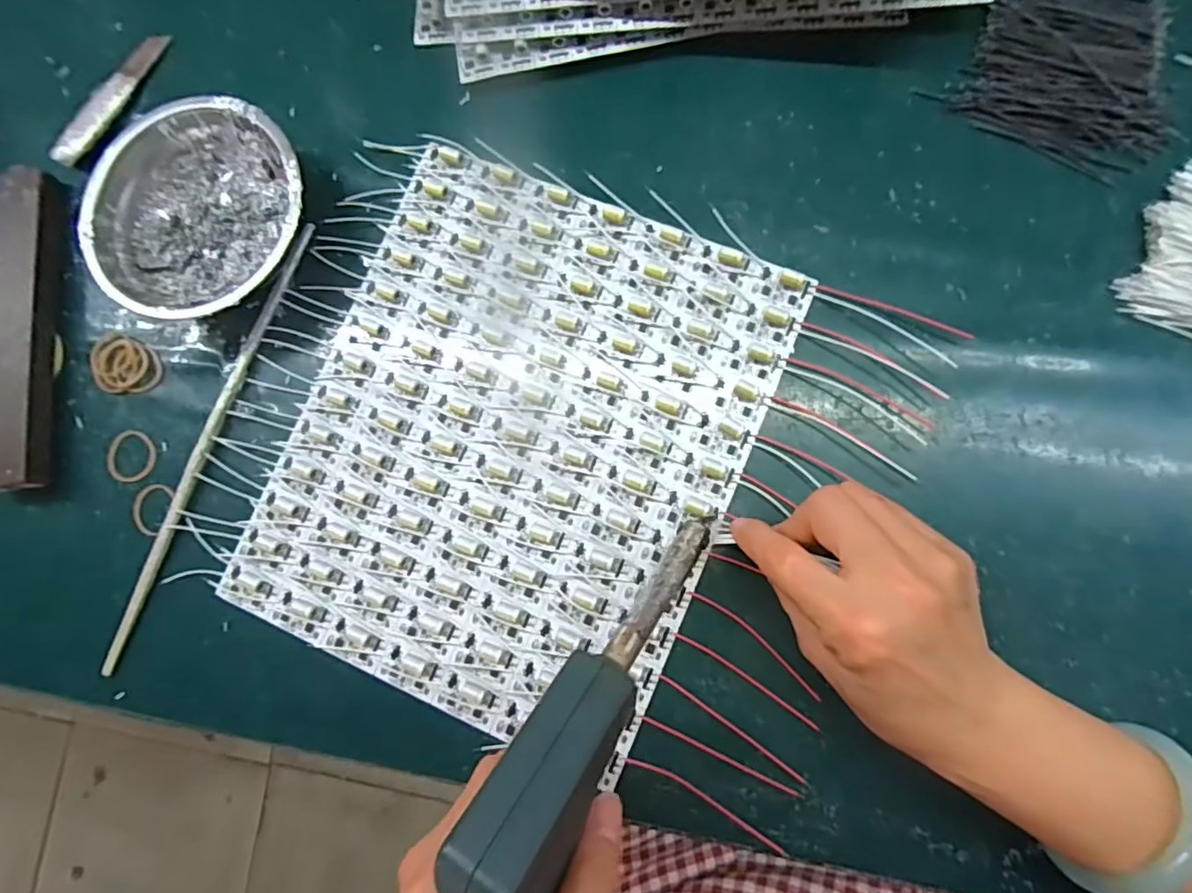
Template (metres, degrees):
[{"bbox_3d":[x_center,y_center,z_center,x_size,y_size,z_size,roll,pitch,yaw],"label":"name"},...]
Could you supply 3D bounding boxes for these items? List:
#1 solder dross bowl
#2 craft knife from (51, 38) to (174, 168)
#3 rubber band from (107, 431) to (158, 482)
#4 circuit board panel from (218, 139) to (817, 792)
[{"bbox_3d":[-0.223,-0.132,0.340,0.123,0.040,0.123,-1,83,5],"label":"solder dross bowl"},{"bbox_3d":[-0.310,-0.224,0.377,0.023,0.007,0.104,29,80,8],"label":"craft knife"},{"bbox_3d":[-0.275,0.006,0.345,0.029,0.005,0.029,-1,83,5],"label":"rubber band"},{"bbox_3d":[-0.043,-0.004,0.322,0.237,0.009,0.285,22,86,8],"label":"circuit board panel"}]

